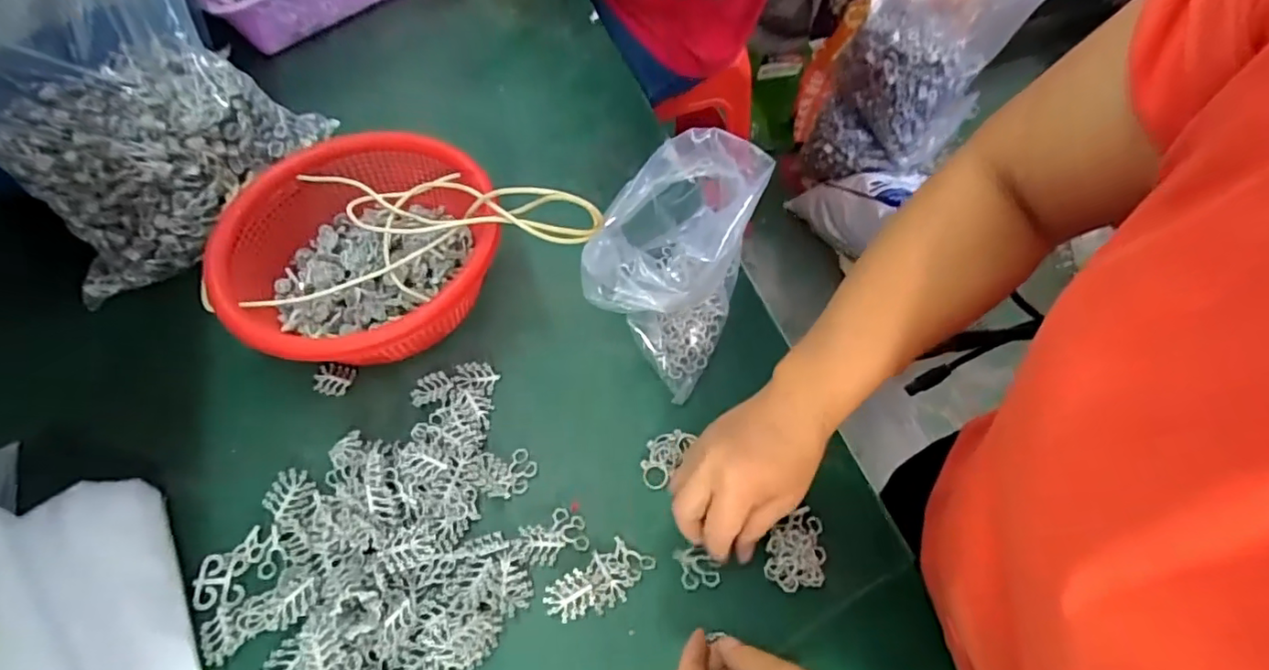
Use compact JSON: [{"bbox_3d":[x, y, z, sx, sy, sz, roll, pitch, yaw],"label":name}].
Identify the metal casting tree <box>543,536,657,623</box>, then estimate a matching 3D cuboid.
[{"bbox_3d":[-0.024,0.171,0.408,0.074,0.014,0.037,-32,64,-17],"label":"metal casting tree"}]

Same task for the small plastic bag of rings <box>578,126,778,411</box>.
[{"bbox_3d":[0.031,-0.058,0.473,0.101,0.139,0.168,22,61,13],"label":"small plastic bag of rings"}]

